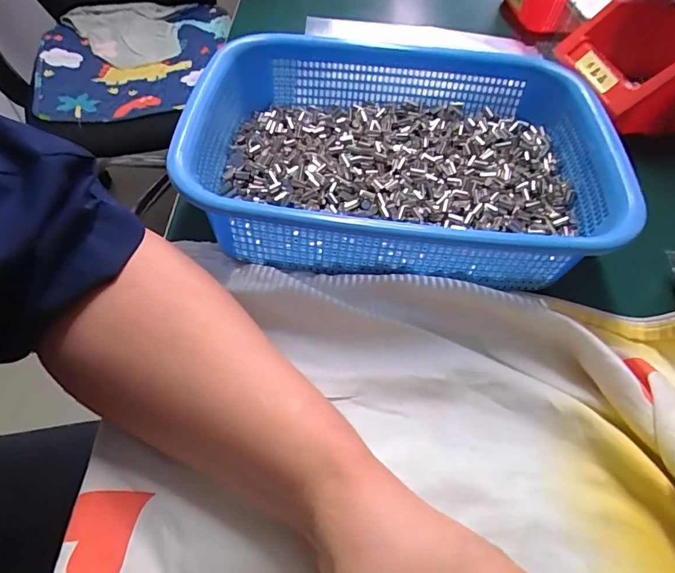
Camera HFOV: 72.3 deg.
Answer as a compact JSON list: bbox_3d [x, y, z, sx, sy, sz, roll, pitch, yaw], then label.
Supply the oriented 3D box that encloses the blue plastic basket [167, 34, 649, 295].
[{"bbox_3d":[0.046,-0.102,0.321,0.268,0.063,0.203,4,53,1],"label":"blue plastic basket"}]

